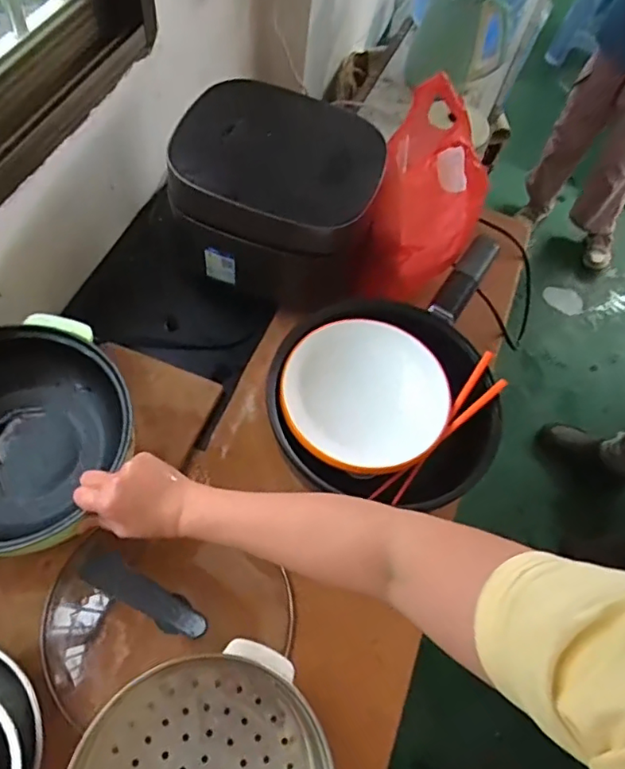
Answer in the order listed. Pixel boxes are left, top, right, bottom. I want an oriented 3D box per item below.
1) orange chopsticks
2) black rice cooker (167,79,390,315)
[{"bbox_3d":[0.154,0.056,0.668,0.041,0.022,0.221,40,80,20],"label":"orange chopsticks"},{"bbox_3d":[-0.044,-0.251,0.766,0.237,0.207,0.198,23,59,11],"label":"black rice cooker"}]

